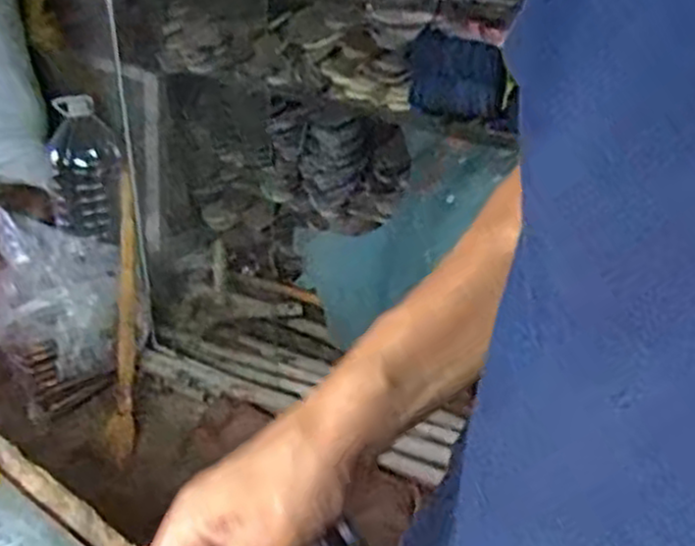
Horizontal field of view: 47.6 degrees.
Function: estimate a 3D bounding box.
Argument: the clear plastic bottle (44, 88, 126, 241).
[{"bbox_3d":[-0.613,-0.240,1.834,0.193,0.273,0.181,-20,37,-17],"label":"clear plastic bottle"}]

